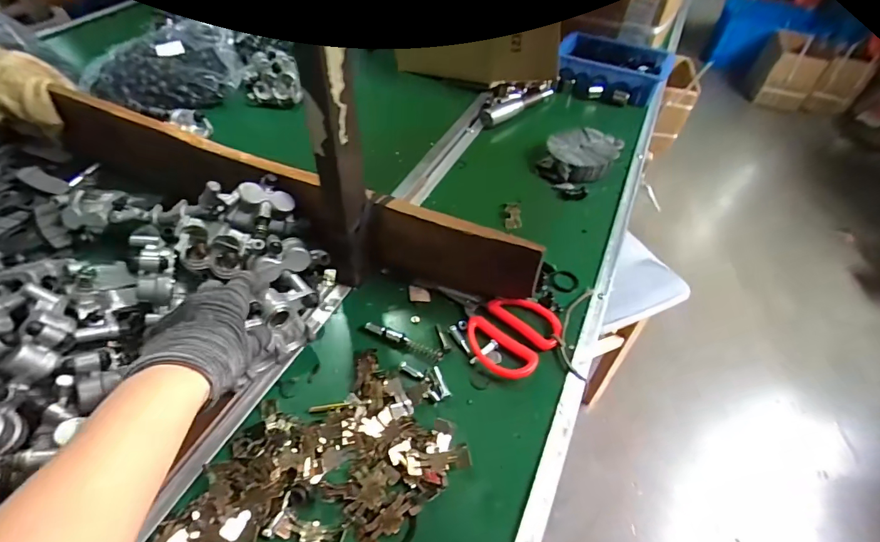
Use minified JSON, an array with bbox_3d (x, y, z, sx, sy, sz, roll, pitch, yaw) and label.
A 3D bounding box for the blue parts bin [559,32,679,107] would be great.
[{"bbox_3d":[0.340,-0.399,0.875,0.213,0.058,0.177,16,49,11],"label":"blue parts bin"}]

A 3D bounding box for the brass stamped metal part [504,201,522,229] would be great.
[{"bbox_3d":[0.097,-0.075,0.591,0.021,0.010,0.041,2,59,-4],"label":"brass stamped metal part"}]

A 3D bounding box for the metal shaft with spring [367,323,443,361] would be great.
[{"bbox_3d":[-0.037,0.072,0.457,0.086,0.013,0.012,20,50,15],"label":"metal shaft with spring"}]

